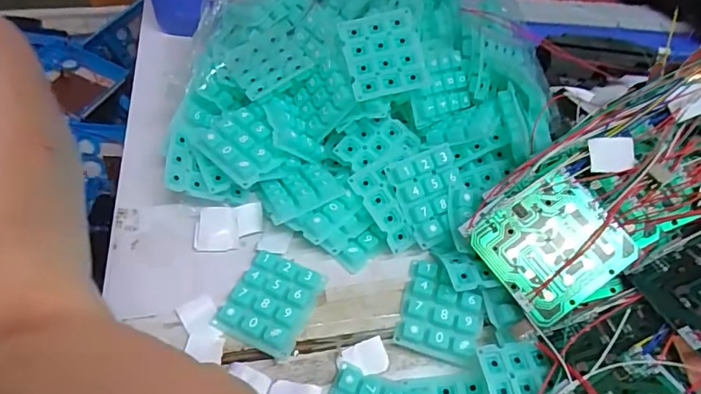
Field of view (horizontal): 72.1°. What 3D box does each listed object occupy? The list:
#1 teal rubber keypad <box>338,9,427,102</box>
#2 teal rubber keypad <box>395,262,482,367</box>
[{"bbox_3d":[0.022,-0.096,0.324,0.050,0.005,0.059,-12,75,-1],"label":"teal rubber keypad"},{"bbox_3d":[0.056,0.068,0.293,0.047,0.008,0.053,17,54,9],"label":"teal rubber keypad"}]

